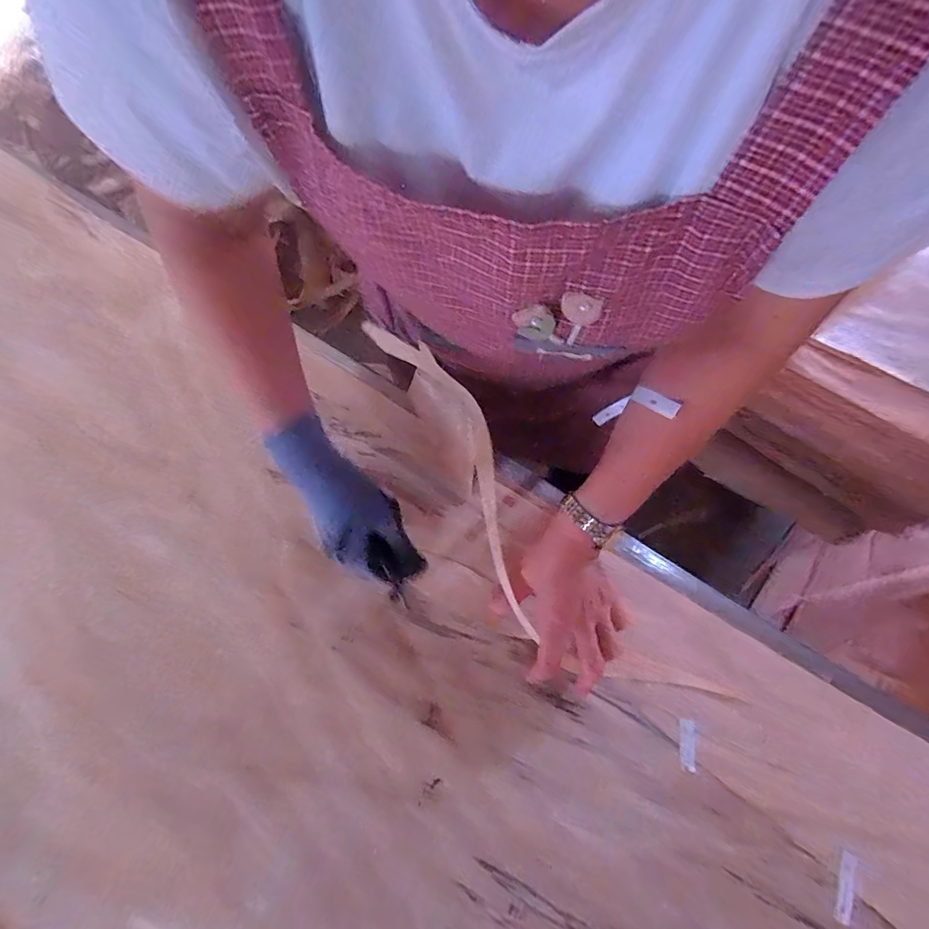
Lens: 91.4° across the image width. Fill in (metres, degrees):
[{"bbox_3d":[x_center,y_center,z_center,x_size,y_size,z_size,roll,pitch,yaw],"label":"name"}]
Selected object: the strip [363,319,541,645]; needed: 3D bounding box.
[{"bbox_3d":[0.001,-0.011,0.487,0.069,0.053,0.354,-25,71,-5],"label":"strip"}]

